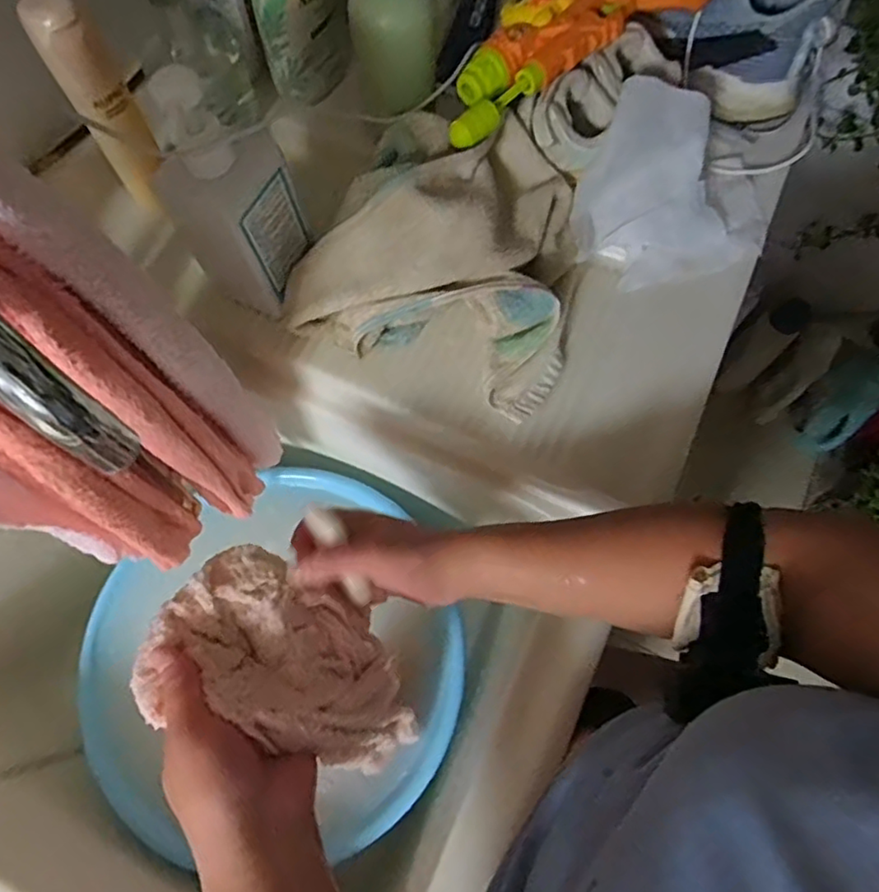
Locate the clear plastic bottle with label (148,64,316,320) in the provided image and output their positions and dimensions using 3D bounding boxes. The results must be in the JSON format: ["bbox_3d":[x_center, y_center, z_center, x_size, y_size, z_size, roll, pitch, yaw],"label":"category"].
[{"bbox_3d":[-0.154,-0.182,0.456,0.080,0.177,0.067,27,72,9],"label":"clear plastic bottle with label"}]

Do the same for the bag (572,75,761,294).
[{"bbox_3d":[0.194,-0.200,0.507,0.153,0.083,0.121,28,73,9],"label":"bag"}]

